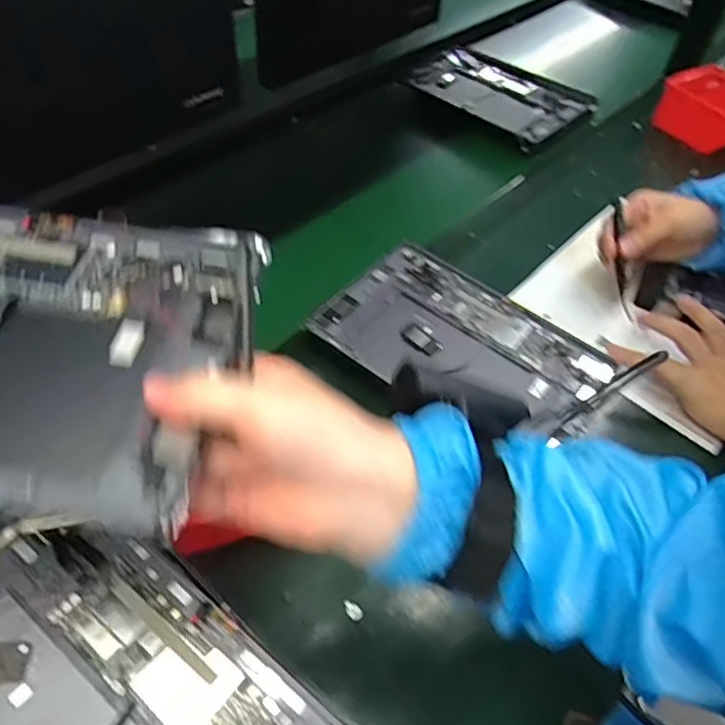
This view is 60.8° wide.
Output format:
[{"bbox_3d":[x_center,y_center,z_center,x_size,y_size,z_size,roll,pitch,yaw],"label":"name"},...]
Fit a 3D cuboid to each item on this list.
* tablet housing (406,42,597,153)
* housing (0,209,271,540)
[{"bbox_3d":[0.190,-0.396,0.911,0.257,0.023,0.155,33,66,24],"label":"tablet housing"},{"bbox_3d":[-0.181,-0.020,0.286,0.254,0.022,0.179,6,47,-1],"label":"housing"}]

